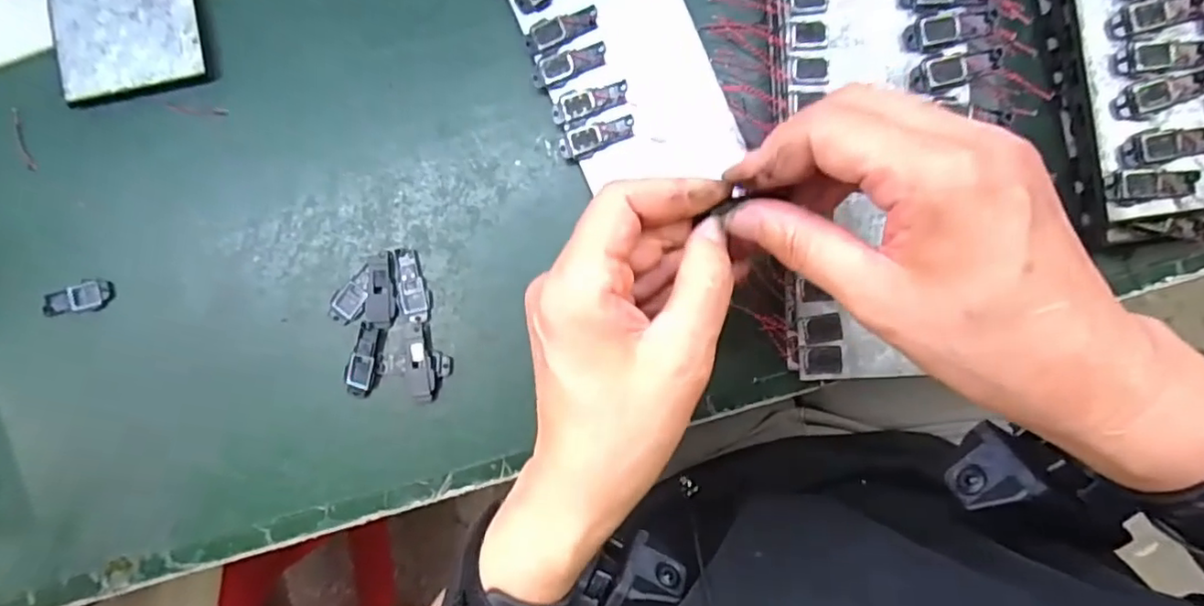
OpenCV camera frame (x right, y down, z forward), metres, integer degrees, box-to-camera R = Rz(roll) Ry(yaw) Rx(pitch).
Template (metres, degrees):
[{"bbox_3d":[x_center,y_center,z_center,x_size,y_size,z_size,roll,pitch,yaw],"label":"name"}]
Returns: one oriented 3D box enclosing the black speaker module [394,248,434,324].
[{"bbox_3d":[-0.101,-0.009,0.330,0.017,0.004,0.040,-12,91,4],"label":"black speaker module"}]

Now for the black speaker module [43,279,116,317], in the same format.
[{"bbox_3d":[-0.291,-0.003,0.343,0.039,0.004,0.017,-7,91,4],"label":"black speaker module"}]

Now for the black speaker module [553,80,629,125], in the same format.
[{"bbox_3d":[-0.006,-0.103,0.315,0.039,0.004,0.015,-13,91,4],"label":"black speaker module"}]

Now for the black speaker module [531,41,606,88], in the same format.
[{"bbox_3d":[-0.017,-0.122,0.316,0.039,0.004,0.015,-13,91,4],"label":"black speaker module"}]

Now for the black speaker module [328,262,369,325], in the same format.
[{"bbox_3d":[-0.133,-0.003,0.330,0.017,0.004,0.032,37,94,2],"label":"black speaker module"}]

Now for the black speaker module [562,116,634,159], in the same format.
[{"bbox_3d":[-0.003,-0.086,0.316,0.039,0.004,0.014,-23,90,4],"label":"black speaker module"}]

